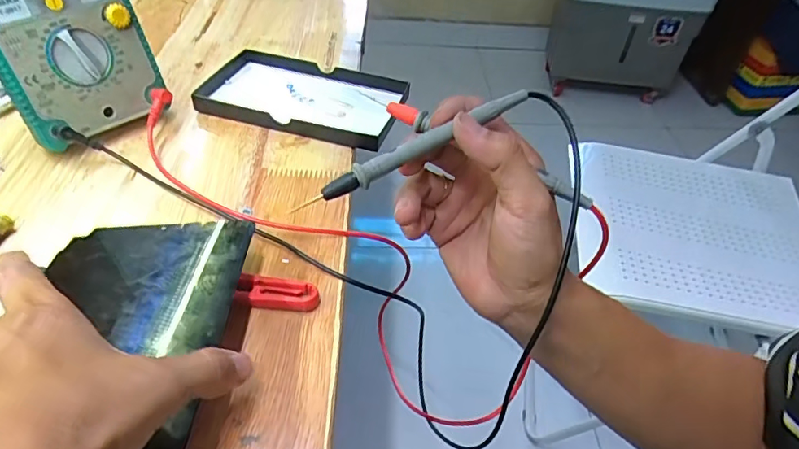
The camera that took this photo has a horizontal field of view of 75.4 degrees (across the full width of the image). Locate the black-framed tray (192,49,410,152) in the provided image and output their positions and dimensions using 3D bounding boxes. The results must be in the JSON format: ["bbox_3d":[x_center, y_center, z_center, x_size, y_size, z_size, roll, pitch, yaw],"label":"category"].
[{"bbox_3d":[-0.095,-0.120,0.482,0.186,0.026,0.117,10,44,6],"label":"black-framed tray"}]

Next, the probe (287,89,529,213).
[{"bbox_3d":[0.011,-0.041,0.272,0.142,0.011,0.010,-28,50,-14],"label":"probe"}]

